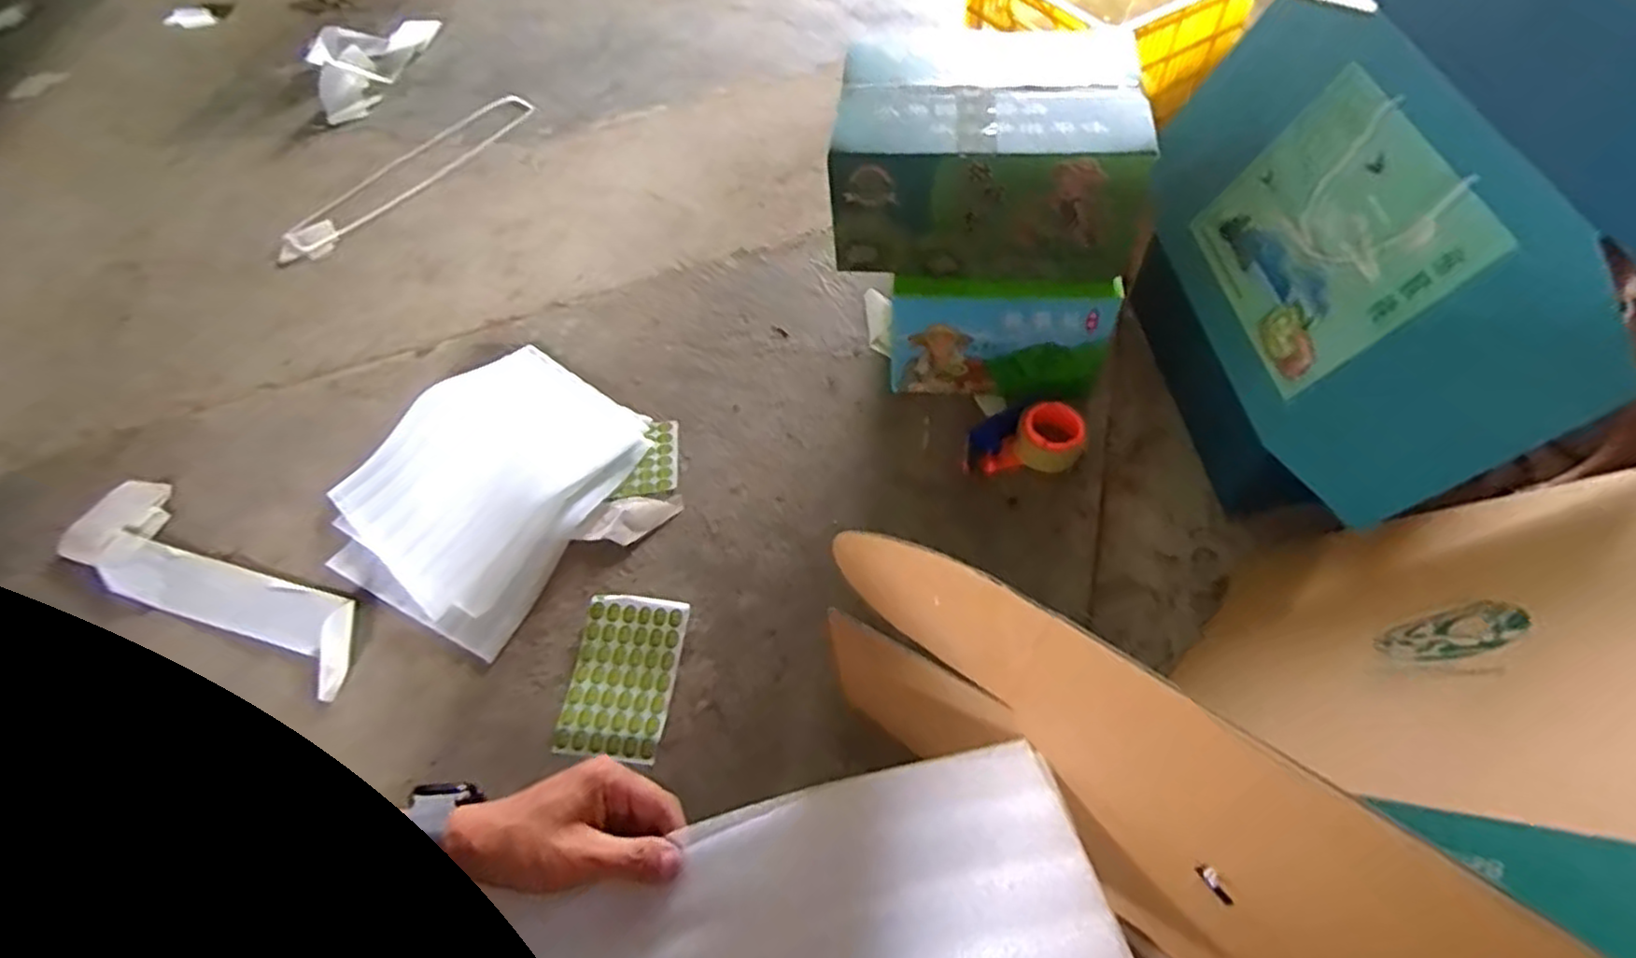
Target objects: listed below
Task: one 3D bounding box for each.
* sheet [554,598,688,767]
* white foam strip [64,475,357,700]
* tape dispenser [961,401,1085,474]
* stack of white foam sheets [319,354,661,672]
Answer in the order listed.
[{"bbox_3d":[-0.226,0.227,0.856,0.114,0.016,0.184,5,66,6],"label":"sheet"},{"bbox_3d":[-0.786,0.142,0.966,0.506,0.050,0.134,23,64,18],"label":"white foam strip"},{"bbox_3d":[0.266,-0.056,0.952,0.151,0.074,0.080,-1,59,5],"label":"tape dispenser"},{"bbox_3d":[-0.447,0.000,1.012,0.341,0.059,0.399,26,69,14],"label":"stack of white foam sheets"}]

